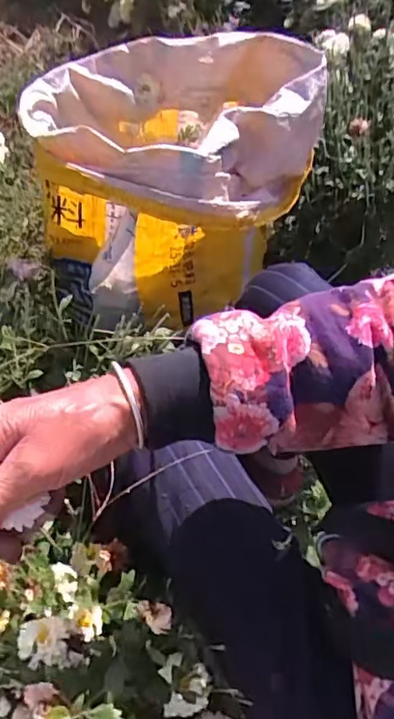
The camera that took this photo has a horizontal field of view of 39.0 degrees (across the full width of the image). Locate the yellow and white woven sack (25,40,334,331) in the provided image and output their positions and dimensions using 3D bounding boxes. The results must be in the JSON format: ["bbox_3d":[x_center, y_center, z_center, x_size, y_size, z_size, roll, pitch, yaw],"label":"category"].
[{"bbox_3d":[-0.036,-0.244,0.790,0.334,0.316,0.283,21,55,9],"label":"yellow and white woven sack"}]

